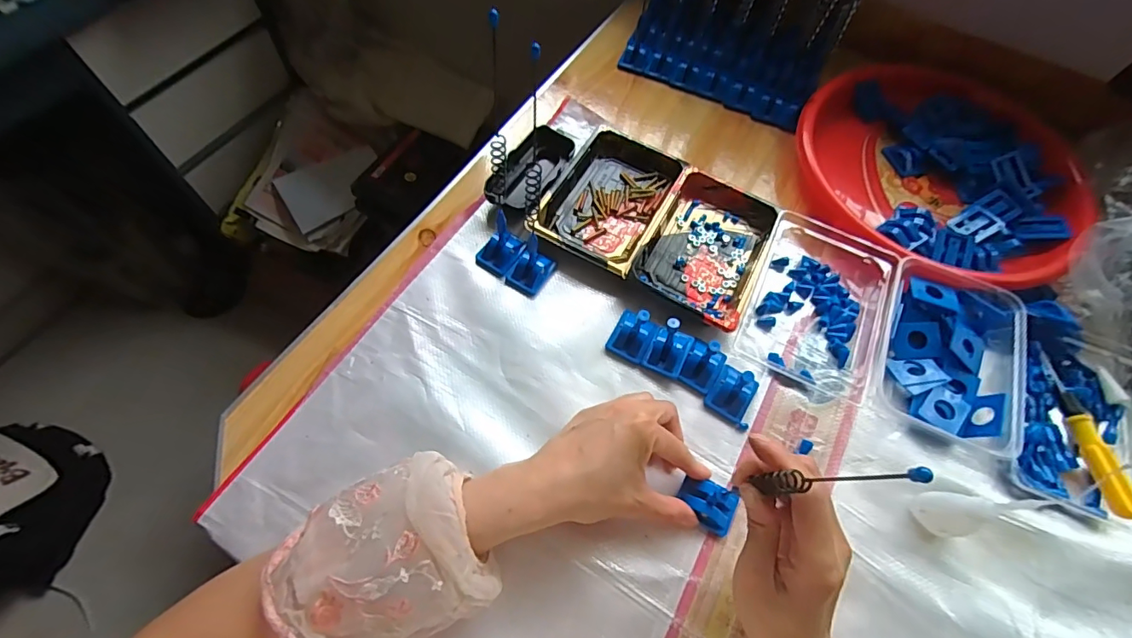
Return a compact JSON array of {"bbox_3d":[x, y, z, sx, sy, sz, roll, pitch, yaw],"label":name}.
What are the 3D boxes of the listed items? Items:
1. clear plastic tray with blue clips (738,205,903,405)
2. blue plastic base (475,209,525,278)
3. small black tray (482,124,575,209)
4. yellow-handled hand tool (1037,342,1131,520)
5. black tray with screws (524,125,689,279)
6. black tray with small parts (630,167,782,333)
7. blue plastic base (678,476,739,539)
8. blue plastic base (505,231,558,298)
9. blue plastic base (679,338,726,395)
[{"bbox_3d":[0.236,-0.024,0.463,0.112,0.029,0.175,23,62,8],"label":"clear plastic tray with blue clips"},{"bbox_3d":[-0.062,-0.070,0.466,0.034,0.039,0.041,31,64,13],"label":"blue plastic base"},{"bbox_3d":[-0.033,-0.152,0.515,0.055,0.026,0.107,30,63,12],"label":"small black tray"},{"bbox_3d":[0.436,0.090,0.417,0.017,0.014,0.141,3,61,-2],"label":"yellow-handled hand tool"},{"bbox_3d":[0.045,-0.121,0.506,0.107,0.024,0.160,28,63,11],"label":"black tray with screws"},{"bbox_3d":[0.136,-0.071,0.484,0.106,0.026,0.157,25,63,10],"label":"black tray with small parts"},{"bbox_3d":[0.108,0.141,0.382,0.041,0.019,0.030,26,63,10],"label":"blue plastic base"},{"bbox_3d":[-0.029,-0.052,0.458,0.031,0.037,0.047,35,65,14],"label":"blue plastic base"},{"bbox_3d":[0.121,0.034,0.421,0.031,0.040,0.044,24,62,9],"label":"blue plastic base"}]

